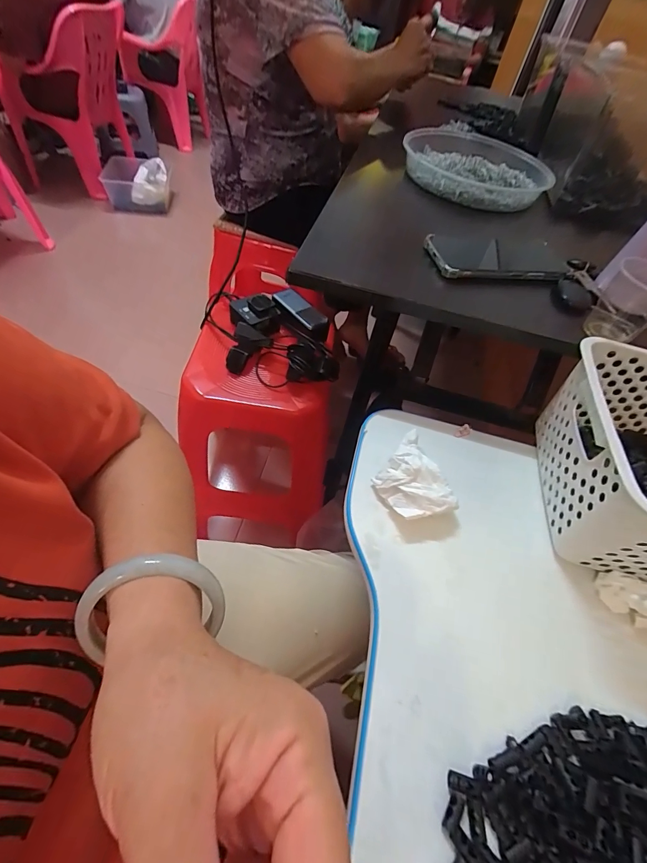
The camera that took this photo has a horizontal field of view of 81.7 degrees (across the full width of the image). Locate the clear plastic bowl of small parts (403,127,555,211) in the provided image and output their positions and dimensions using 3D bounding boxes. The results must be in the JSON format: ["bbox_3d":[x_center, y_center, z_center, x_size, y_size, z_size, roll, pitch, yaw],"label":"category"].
[{"bbox_3d":[0.239,-0.419,0.592,0.223,0.041,0.219,4,53,-6],"label":"clear plastic bowl of small parts"}]

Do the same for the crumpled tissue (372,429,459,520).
[{"bbox_3d":[0.080,0.042,0.355,0.062,0.033,0.086,-13,57,-18],"label":"crumpled tissue"}]

